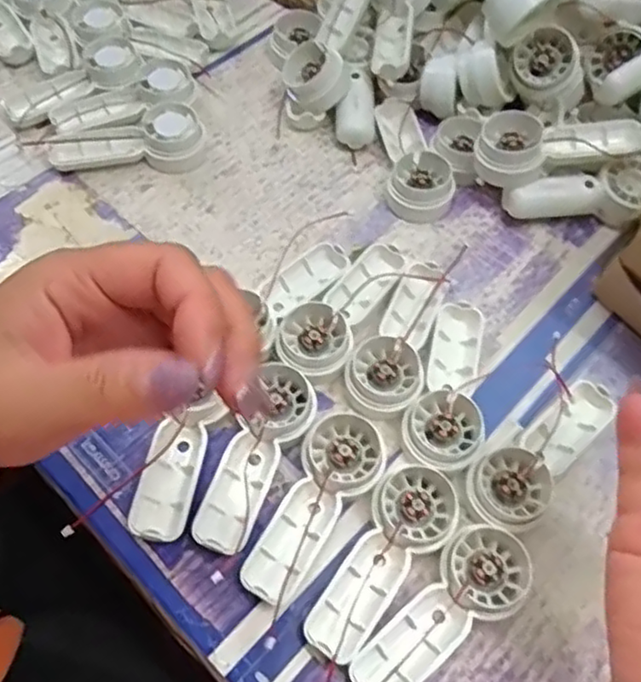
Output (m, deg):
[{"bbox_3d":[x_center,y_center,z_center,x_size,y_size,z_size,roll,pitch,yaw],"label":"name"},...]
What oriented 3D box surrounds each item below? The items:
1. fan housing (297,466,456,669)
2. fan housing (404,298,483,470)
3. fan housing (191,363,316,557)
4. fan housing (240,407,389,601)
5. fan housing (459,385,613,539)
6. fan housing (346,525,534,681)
[{"bbox_3d":[0.033,0.116,0.356,0.043,0.023,0.112,34,64,14],"label":"fan housing"},{"bbox_3d":[0.077,0.026,0.406,0.043,0.019,0.110,9,61,1],"label":"fan housing"},{"bbox_3d":[-0.036,0.066,0.377,0.040,0.026,0.108,22,62,8],"label":"fan housing"},{"bbox_3d":[-0.001,0.091,0.368,0.044,0.022,0.112,24,62,9],"label":"fan housing"},{"bbox_3d":[0.134,0.067,0.388,0.116,0.019,0.043,-32,68,-20],"label":"fan housing"},{"bbox_3d":[0.062,0.140,0.345,0.111,0.024,0.042,-32,67,-19],"label":"fan housing"}]

